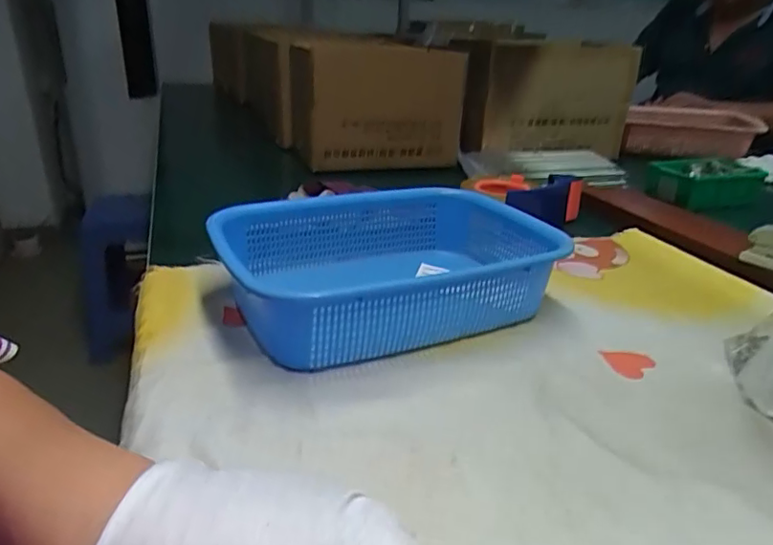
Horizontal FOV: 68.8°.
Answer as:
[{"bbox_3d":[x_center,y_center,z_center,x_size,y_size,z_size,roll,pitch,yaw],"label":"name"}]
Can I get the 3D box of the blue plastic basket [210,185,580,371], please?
[{"bbox_3d":[0.004,-0.006,0.506,0.293,0.074,0.210,-11,26,-27],"label":"blue plastic basket"}]

